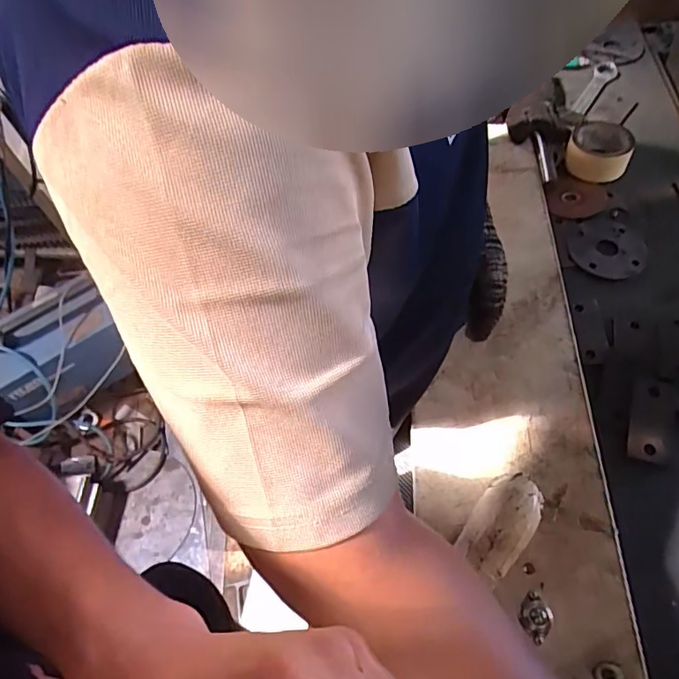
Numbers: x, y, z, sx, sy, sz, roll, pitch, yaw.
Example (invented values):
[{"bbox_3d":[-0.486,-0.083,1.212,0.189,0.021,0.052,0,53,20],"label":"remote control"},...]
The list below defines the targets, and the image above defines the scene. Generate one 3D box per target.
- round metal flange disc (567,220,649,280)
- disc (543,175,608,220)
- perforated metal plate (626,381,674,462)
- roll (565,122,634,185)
[{"bbox_3d":[0.382,-0.133,0.768,0.105,0.007,0.105,0,59,0],"label":"round metal flange disc"},{"bbox_3d":[0.364,-0.220,0.828,0.101,0.013,0.081,-27,62,-15],"label":"disc"},{"bbox_3d":[0.362,0.093,0.627,0.046,0.005,0.105,18,61,11],"label":"perforated metal plate"},{"bbox_3d":[0.408,-0.300,0.842,0.094,0.046,0.104,25,65,20],"label":"roll"}]

